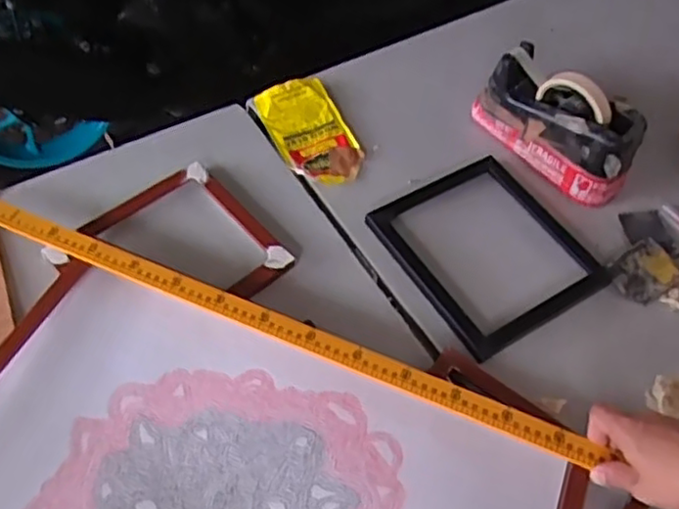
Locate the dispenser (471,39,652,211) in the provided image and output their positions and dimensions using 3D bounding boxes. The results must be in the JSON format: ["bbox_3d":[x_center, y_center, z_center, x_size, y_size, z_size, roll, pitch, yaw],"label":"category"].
[{"bbox_3d":[0.263,-0.161,0.830,0.206,0.121,0.072,37,60,21],"label":"dispenser"}]

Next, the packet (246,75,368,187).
[{"bbox_3d":[-0.036,-0.154,0.862,0.093,0.019,0.161,-25,65,-10],"label":"packet"}]

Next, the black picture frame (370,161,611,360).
[{"bbox_3d":[0.167,-0.008,0.773,0.193,0.019,0.213,-26,59,-20],"label":"black picture frame"}]

